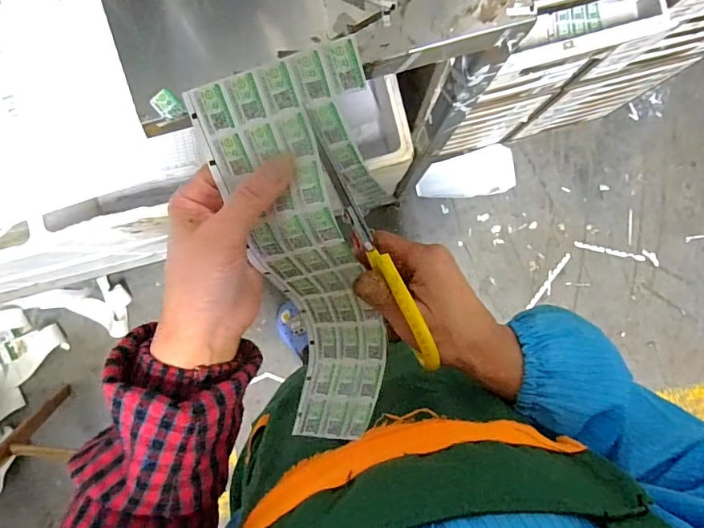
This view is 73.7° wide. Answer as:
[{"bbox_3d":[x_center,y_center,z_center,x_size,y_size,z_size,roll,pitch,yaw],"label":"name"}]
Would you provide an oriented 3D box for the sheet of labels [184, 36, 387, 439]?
[{"bbox_3d":[-0.027,-0.004,0.310,0.096,0.078,0.242,-9,115,2],"label":"sheet of labels"}]

